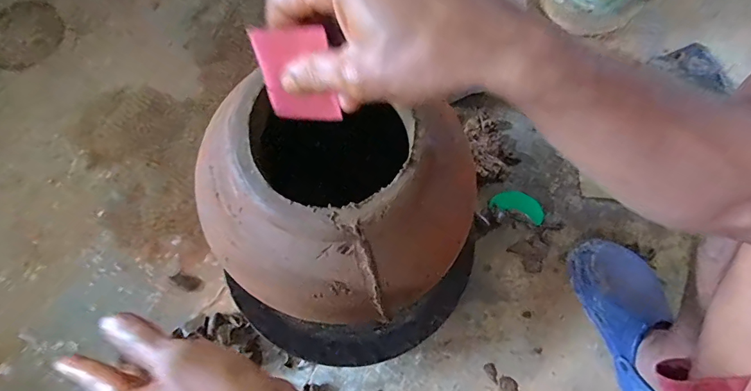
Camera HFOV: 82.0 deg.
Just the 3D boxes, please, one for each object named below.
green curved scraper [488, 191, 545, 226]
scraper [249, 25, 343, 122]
[{"bbox_3d":[0.230,0.015,0.693,0.086,0.007,0.039,21,89,6],"label":"green curved scraper"},{"bbox_3d":[-0.049,-0.075,0.276,0.045,0.074,0.005,-2,57,1],"label":"scraper"}]

